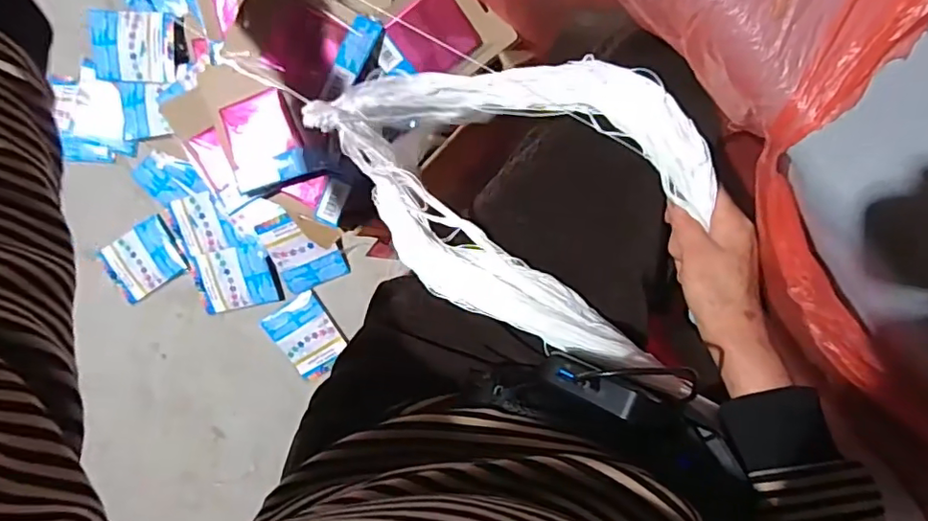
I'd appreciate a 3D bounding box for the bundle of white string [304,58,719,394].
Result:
[{"bbox_3d":[0.035,-0.066,0.447,0.313,0.098,0.209,20,100,0],"label":"bundle of white string"}]

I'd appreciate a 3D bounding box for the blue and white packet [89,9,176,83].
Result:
[{"bbox_3d":[-0.574,-0.369,0.963,0.145,0.015,0.115,4,99,2],"label":"blue and white packet"}]

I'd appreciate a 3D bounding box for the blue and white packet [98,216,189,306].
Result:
[{"bbox_3d":[-0.604,-0.001,1.056,0.141,0.020,0.115,-29,96,7],"label":"blue and white packet"}]

